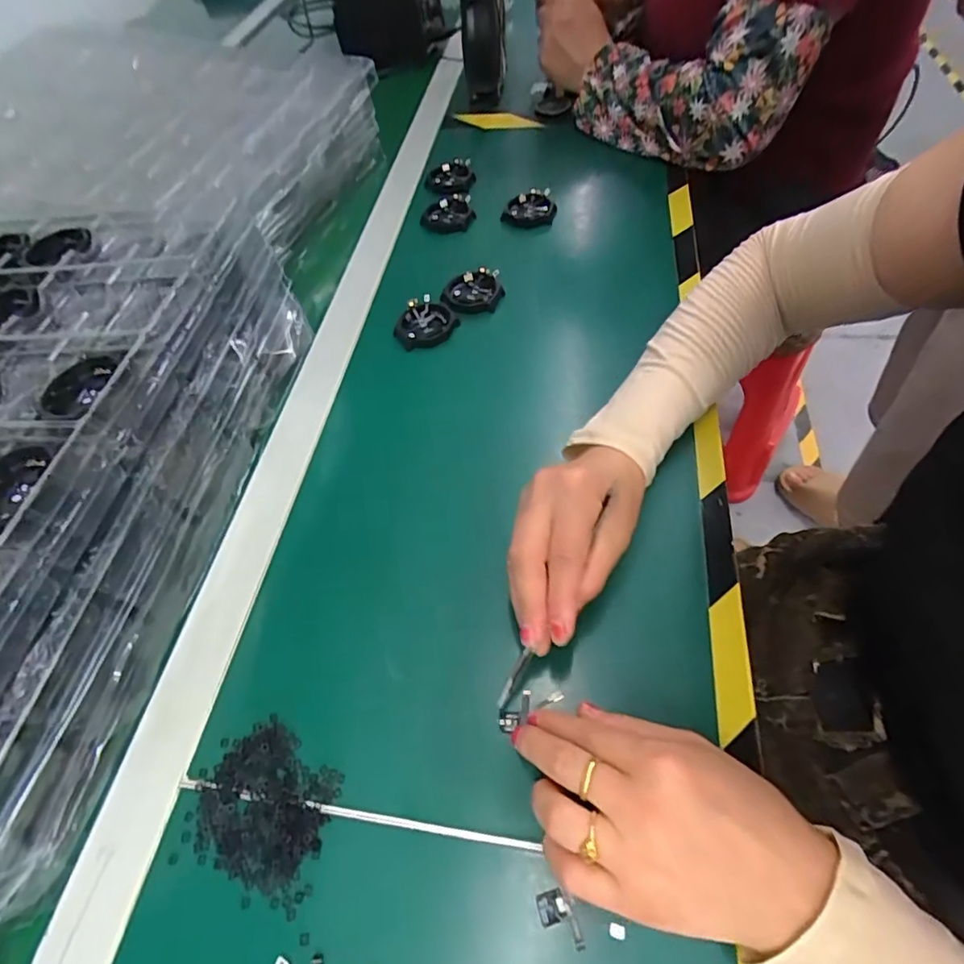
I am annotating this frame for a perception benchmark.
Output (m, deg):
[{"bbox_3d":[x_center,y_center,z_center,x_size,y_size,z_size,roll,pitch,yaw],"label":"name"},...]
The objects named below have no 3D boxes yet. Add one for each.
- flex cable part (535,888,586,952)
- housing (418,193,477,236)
[{"bbox_3d":[0.035,0.200,0.237,0.015,0.008,0.024,-21,57,-7],"label":"flex cable part"},{"bbox_3d":[-0.038,-0.289,0.565,0.057,0.018,0.057,-3,57,5],"label":"housing"}]

